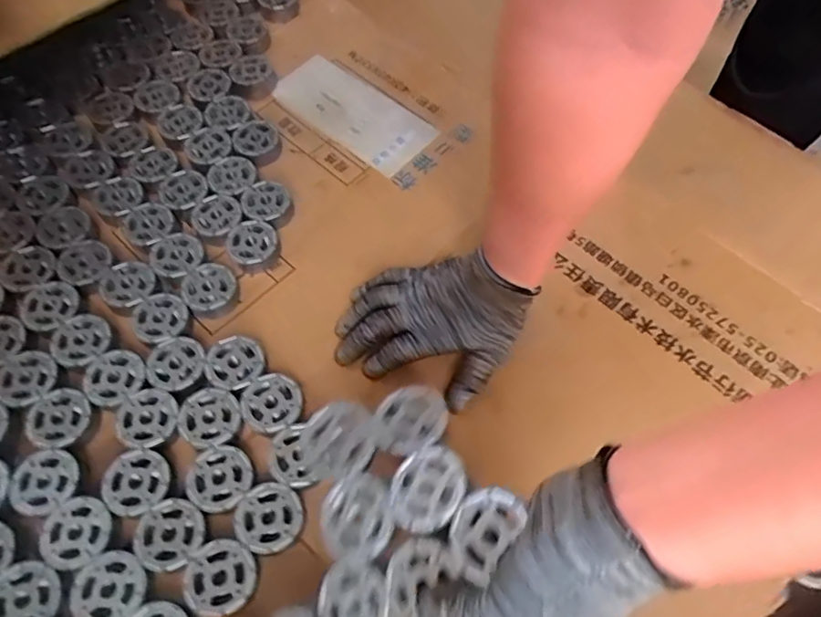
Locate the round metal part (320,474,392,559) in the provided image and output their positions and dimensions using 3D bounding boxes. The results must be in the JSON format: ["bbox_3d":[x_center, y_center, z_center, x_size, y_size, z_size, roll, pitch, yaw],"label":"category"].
[{"bbox_3d":[-0.037,0.139,0.379,0.051,0.004,0.050,-7,70,22],"label":"round metal part"}]

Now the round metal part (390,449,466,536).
[{"bbox_3d":[0.011,0.117,0.364,0.050,0.006,0.053,-15,50,18],"label":"round metal part"}]

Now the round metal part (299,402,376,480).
[{"bbox_3d":[-0.051,0.096,0.404,0.053,0.016,0.053,-4,72,11],"label":"round metal part"}]

